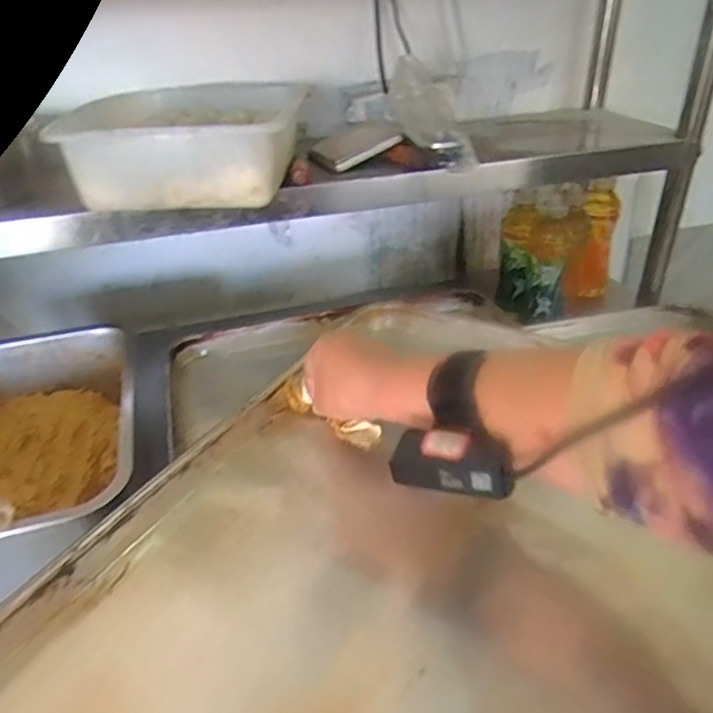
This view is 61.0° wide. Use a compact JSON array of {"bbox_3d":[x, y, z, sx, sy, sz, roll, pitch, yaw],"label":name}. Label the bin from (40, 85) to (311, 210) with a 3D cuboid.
[{"bbox_3d":[-0.210,-0.293,0.804,0.253,0.088,0.378,-3,31,-1],"label":"bin"}]

